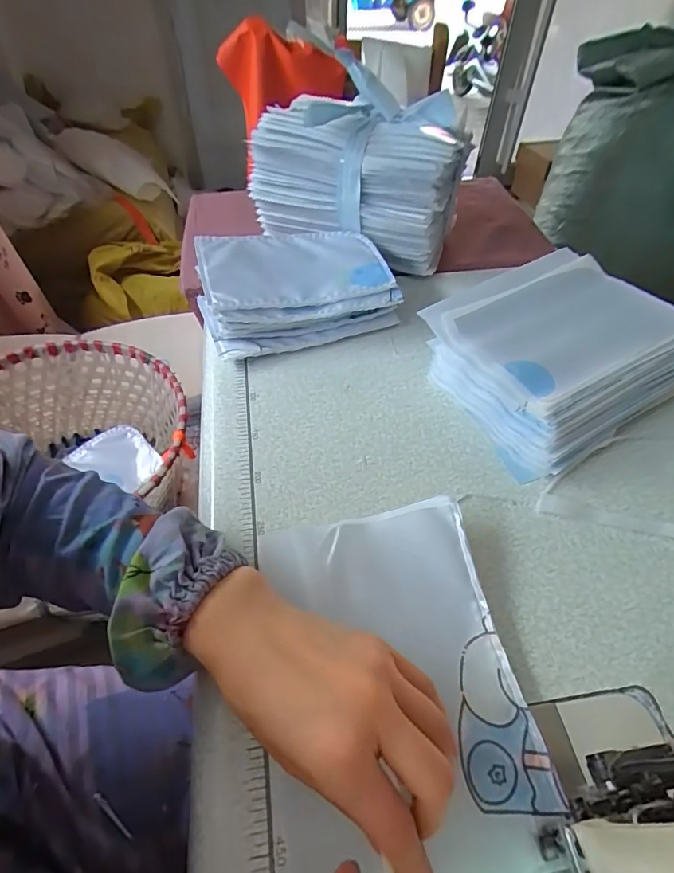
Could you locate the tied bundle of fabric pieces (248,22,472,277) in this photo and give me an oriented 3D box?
[{"bbox_3d":[0.016,-0.316,0.569,0.246,0.219,0.107,10,51,7],"label":"tied bundle of fabric pieces"}]

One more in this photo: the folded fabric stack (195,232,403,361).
[{"bbox_3d":[-0.050,-0.173,0.550,0.207,0.070,0.144,-16,52,-14],"label":"folded fabric stack"}]

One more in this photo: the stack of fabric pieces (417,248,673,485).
[{"bbox_3d":[0.225,-0.088,0.484,0.238,0.067,0.192,-26,55,-21],"label":"stack of fabric pieces"}]

